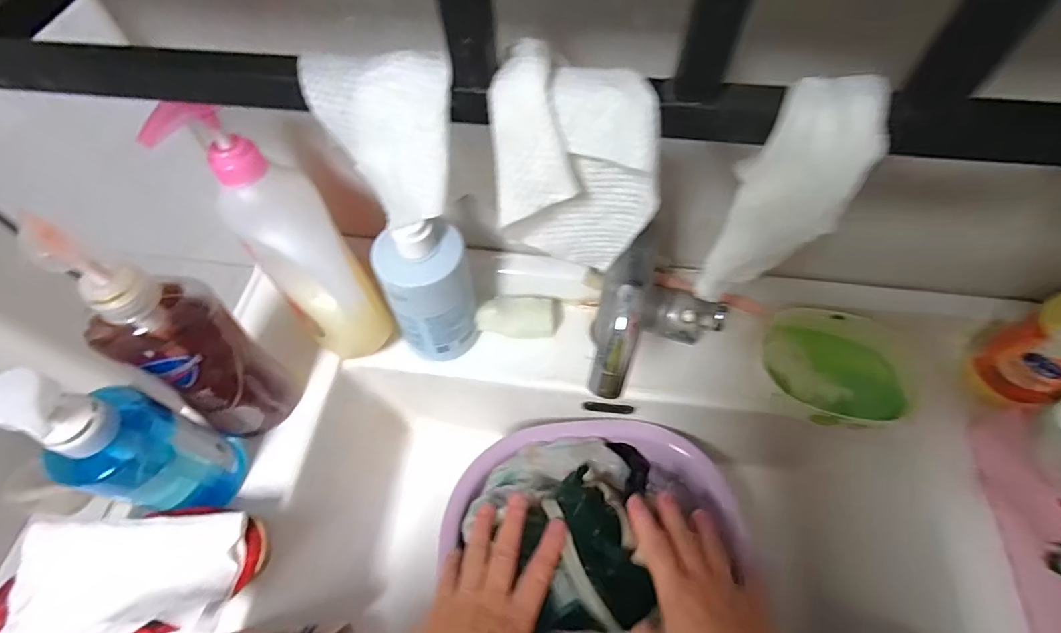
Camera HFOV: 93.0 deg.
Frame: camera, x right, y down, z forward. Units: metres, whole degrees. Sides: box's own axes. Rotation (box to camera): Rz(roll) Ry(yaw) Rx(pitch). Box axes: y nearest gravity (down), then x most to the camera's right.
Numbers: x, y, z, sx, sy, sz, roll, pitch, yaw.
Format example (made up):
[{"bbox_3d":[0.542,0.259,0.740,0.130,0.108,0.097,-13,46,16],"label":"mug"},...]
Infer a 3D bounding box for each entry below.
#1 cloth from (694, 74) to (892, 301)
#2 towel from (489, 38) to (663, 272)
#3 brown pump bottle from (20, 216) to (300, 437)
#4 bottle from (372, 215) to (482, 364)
[{"bbox_3d":[0.118,-0.054,0.235,0.046,0.112,0.017,40,33,22],"label":"cloth"},{"bbox_3d":[0.020,-0.074,0.252,0.076,0.093,0.052,-11,59,-5],"label":"towel"},{"bbox_3d":[-0.248,0.023,0.368,0.051,0.237,0.065,29,64,17],"label":"brown pump bottle"},{"bbox_3d":[-0.087,-0.022,0.438,0.069,0.153,0.056,-18,60,-10],"label":"bottle"}]

